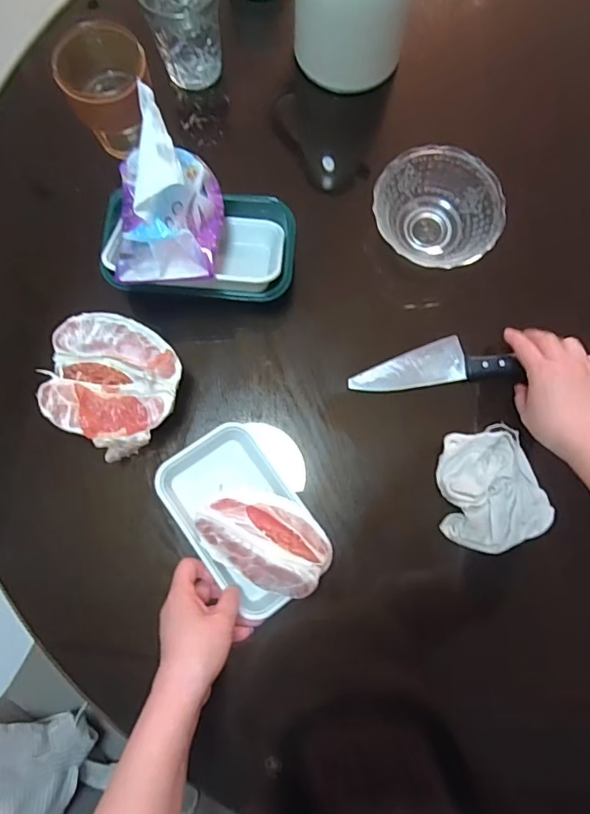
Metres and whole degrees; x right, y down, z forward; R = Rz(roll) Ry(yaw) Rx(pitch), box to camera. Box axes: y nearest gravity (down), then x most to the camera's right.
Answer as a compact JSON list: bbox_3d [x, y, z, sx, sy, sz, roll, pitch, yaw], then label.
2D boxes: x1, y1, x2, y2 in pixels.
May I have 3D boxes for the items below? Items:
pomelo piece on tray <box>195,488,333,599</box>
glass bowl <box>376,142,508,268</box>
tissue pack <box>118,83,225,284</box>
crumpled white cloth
[{"bbox_3d":[-0.027,0.121,0.479,0.122,0.041,0.078,30,80,6],"label":"pomelo piece on tray"},{"bbox_3d":[0.151,-0.206,0.560,0.133,0.055,0.125,0,79,1],"label":"glass bowl"},{"bbox_3d":[-0.116,-0.184,0.458,0.082,0.107,0.125,2,79,1],"label":"tissue pack"},{"bbox_3d":[0.202,0.083,0.517,0.108,0.020,0.118,-1,79,0],"label":"crumpled white cloth"}]

